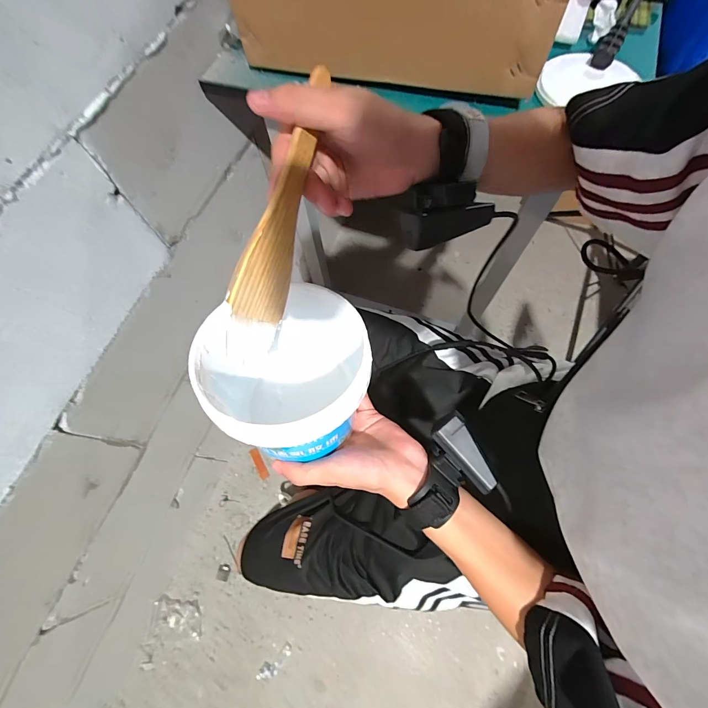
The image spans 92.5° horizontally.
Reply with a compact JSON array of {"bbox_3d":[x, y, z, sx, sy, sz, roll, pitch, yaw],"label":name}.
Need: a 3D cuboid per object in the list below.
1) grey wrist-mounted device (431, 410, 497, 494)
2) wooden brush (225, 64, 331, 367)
[{"bbox_3d":[0.098,0.089,0.301,0.030,0.015,0.070,-30,79,-10],"label":"grey wrist-mounted device"},{"bbox_3d":[-0.049,-0.087,0.228,0.015,0.042,0.191,19,96,12],"label":"wooden brush"}]

